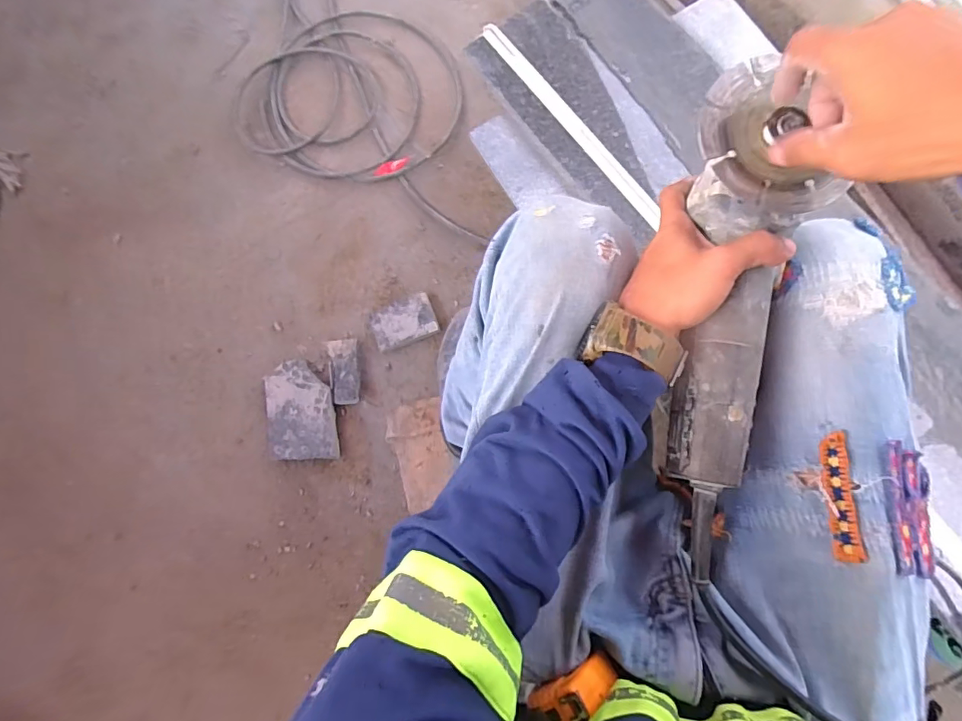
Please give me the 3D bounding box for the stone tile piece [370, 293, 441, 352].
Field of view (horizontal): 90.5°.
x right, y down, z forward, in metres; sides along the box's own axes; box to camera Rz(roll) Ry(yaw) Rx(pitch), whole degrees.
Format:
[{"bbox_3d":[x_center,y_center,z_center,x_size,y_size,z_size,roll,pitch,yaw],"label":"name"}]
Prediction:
[{"bbox_3d":[-0.141,-0.070,0.872,0.110,0.025,0.080,-22,80,-2],"label":"stone tile piece"}]

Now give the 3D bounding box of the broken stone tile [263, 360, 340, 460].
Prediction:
[{"bbox_3d":[-0.320,0.089,0.841,0.115,0.023,0.174,-9,79,0],"label":"broken stone tile"}]

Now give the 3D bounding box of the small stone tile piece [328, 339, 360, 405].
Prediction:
[{"bbox_3d":[-0.248,0.020,0.865,0.050,0.011,0.117,-4,83,-11],"label":"small stone tile piece"}]

